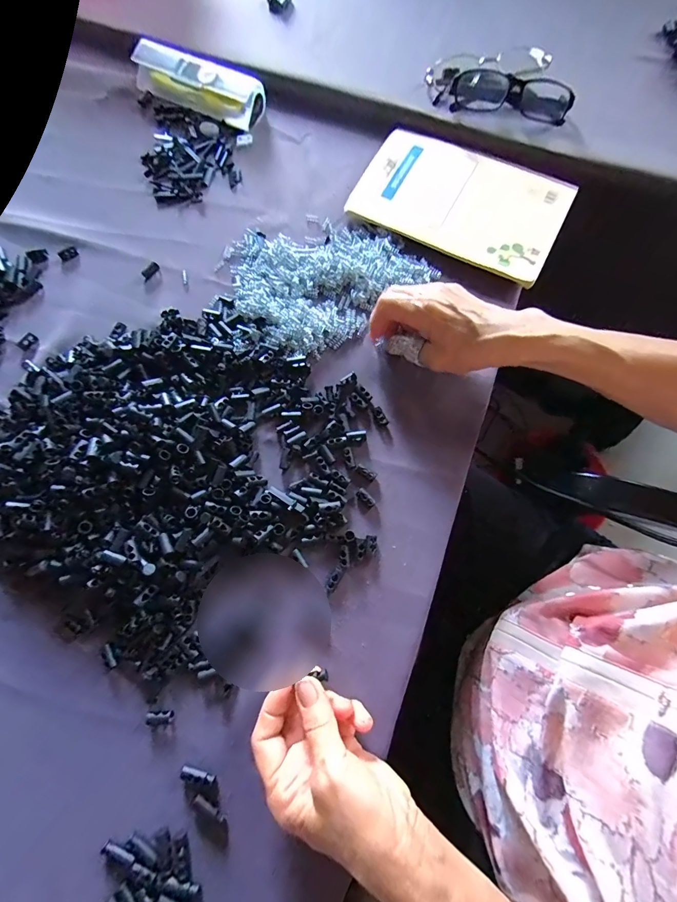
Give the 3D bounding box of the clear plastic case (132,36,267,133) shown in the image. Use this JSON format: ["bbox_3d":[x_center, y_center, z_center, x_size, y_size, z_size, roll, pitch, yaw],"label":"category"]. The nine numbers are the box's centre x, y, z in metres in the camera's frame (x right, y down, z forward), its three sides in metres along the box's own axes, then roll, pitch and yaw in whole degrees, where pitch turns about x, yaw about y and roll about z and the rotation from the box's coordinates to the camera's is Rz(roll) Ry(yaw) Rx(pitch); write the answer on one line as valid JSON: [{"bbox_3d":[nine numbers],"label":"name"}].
[{"bbox_3d":[-0.163,-0.425,0.438,0.156,0.027,0.048,26,77,8],"label":"clear plastic case"}]

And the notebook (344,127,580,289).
[{"bbox_3d":[0.127,-0.263,0.391,0.203,0.014,0.135,27,77,9],"label":"notebook"}]

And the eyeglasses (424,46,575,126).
[{"bbox_3d":[0.174,-0.404,0.416,0.151,0.027,0.082,10,75,4],"label":"eyeglasses"}]

